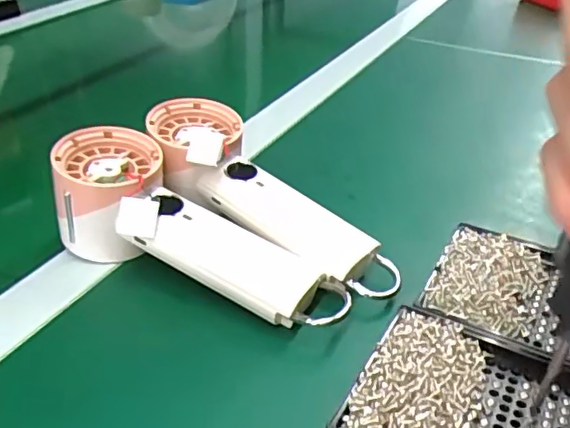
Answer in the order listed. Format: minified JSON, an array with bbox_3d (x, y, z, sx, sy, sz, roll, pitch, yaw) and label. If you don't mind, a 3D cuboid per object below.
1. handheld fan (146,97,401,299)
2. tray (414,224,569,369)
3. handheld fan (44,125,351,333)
[{"bbox_3d":[-0.013,-0.015,0.365,0.196,0.043,0.065,39,47,23],"label":"handheld fan"},{"bbox_3d":[0.148,0.047,0.308,0.138,0.014,0.085,17,37,22],"label":"tray"},{"bbox_3d":[-0.055,0.016,0.345,0.194,0.062,0.066,28,41,15],"label":"handheld fan"}]

